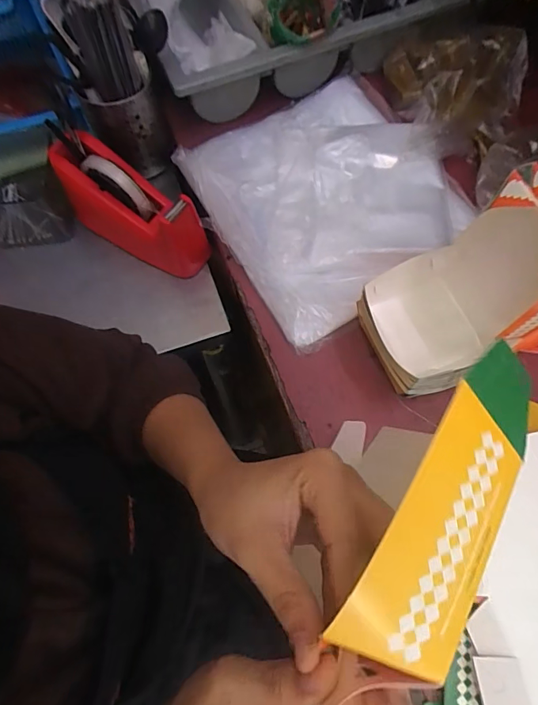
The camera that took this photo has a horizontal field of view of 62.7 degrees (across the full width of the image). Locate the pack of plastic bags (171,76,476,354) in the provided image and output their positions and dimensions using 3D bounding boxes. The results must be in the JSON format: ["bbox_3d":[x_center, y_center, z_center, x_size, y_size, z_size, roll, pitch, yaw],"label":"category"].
[{"bbox_3d":[0.068,-0.203,0.555,0.295,0.035,0.318,-34,72,-12],"label":"pack of plastic bags"}]

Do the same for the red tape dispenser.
[{"bbox_3d":[-0.168,-0.173,0.544,0.210,0.108,0.074,34,72,13],"label":"red tape dispenser"}]

